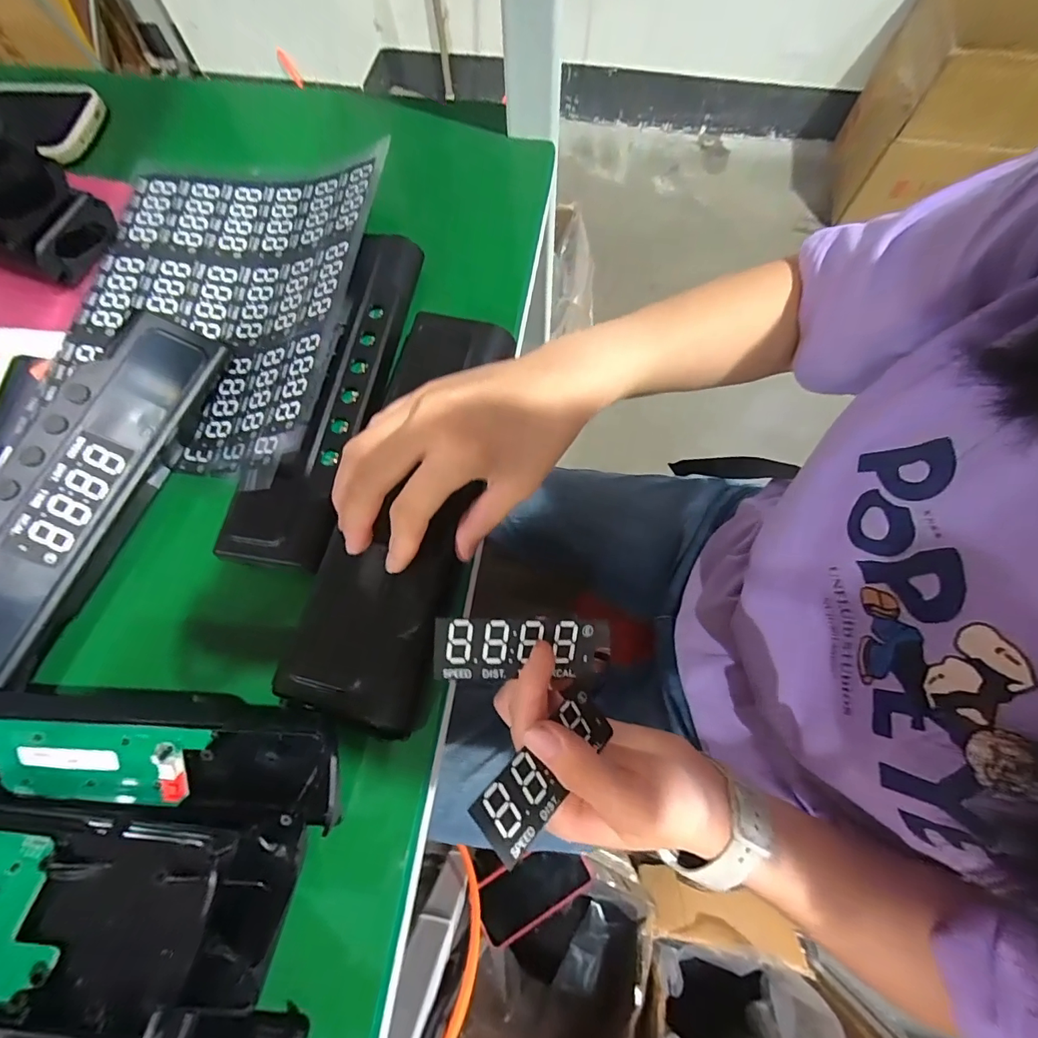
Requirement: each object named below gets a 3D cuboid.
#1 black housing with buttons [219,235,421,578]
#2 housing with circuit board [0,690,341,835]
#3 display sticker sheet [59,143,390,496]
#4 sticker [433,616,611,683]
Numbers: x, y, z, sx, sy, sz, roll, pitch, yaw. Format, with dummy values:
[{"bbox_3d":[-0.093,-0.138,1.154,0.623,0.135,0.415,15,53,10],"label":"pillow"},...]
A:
[{"bbox_3d":[-0.118,-0.087,0.313,0.061,0.030,0.242,12,73,4],"label":"black housing with buttons"},{"bbox_3d":[-0.212,0.114,0.238,0.245,0.052,0.061,6,73,2],"label":"housing with circuit board"},{"bbox_3d":[-0.220,-0.158,0.334,0.205,0.033,0.266,7,73,2],"label":"display sticker sheet"},{"bbox_3d":[0.002,0.062,0.227,0.083,0.004,0.032,4,100,-7],"label":"sticker"}]

